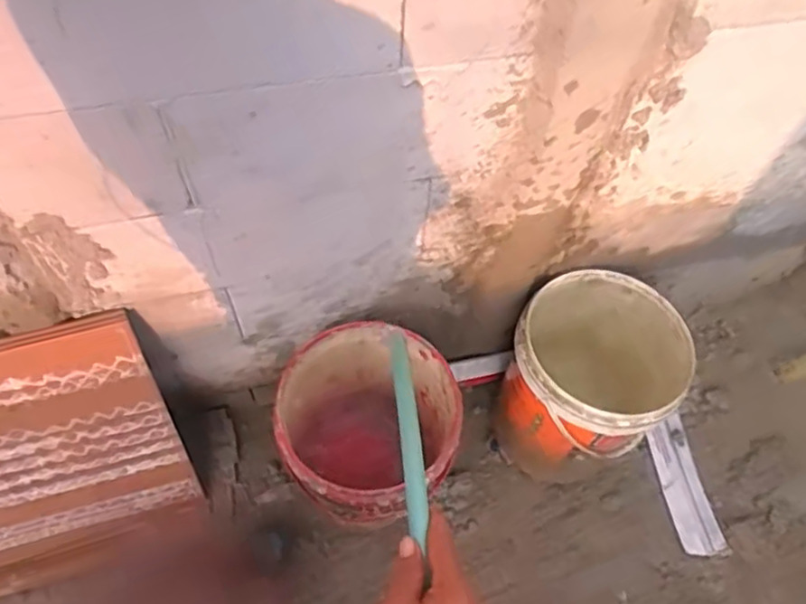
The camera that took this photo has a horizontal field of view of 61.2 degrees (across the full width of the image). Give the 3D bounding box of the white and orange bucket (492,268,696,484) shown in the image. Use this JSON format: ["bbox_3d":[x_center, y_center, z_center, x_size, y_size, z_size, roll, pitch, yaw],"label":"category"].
[{"bbox_3d":[0.369,0.178,1.413,0.303,0.392,0.323,1,60,-2],"label":"white and orange bucket"}]

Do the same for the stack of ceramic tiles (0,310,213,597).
[{"bbox_3d":[-0.656,0.298,1.187,0.508,0.572,0.050,-16,43,-13],"label":"stack of ceramic tiles"}]

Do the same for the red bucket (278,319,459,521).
[{"bbox_3d":[-0.061,0.268,1.322,0.318,0.360,0.312,1,57,-1],"label":"red bucket"}]

